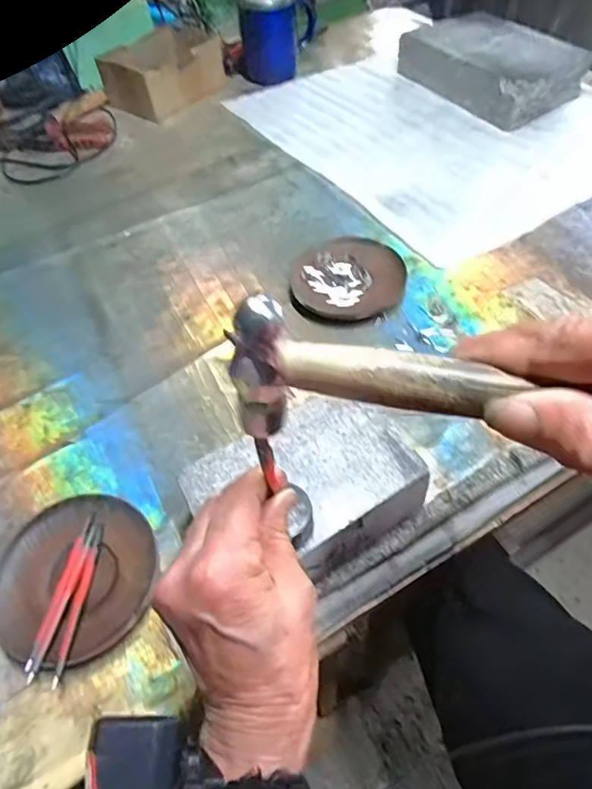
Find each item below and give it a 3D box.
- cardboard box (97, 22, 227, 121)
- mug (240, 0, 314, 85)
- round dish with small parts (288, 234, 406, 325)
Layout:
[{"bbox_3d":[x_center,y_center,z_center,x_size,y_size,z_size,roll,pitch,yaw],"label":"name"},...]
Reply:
[{"bbox_3d":[-0.193,-0.508,0.792,0.109,0.096,0.177,36,64,27],"label":"cardboard box"},{"bbox_3d":[-0.030,-0.574,0.809,0.120,0.122,0.076,-5,53,1],"label":"mug"},{"bbox_3d":[0.052,-0.120,0.530,0.112,0.016,0.118,-2,53,3],"label":"round dish with small parts"}]

